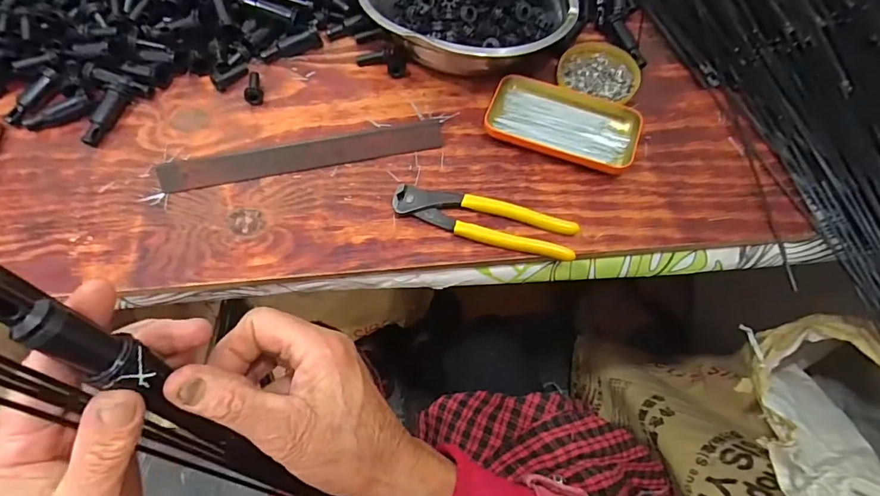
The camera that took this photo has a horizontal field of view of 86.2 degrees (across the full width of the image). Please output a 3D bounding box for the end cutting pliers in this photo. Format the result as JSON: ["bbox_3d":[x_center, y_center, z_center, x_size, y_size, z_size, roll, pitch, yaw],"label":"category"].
[{"bbox_3d":[0.039,-0.025,0.420,0.162,0.017,0.038,16,67,7],"label":"end cutting pliers"}]

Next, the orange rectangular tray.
[{"bbox_3d":[0.122,-0.127,0.462,0.141,0.018,0.083,18,67,8],"label":"orange rectangular tray"}]

